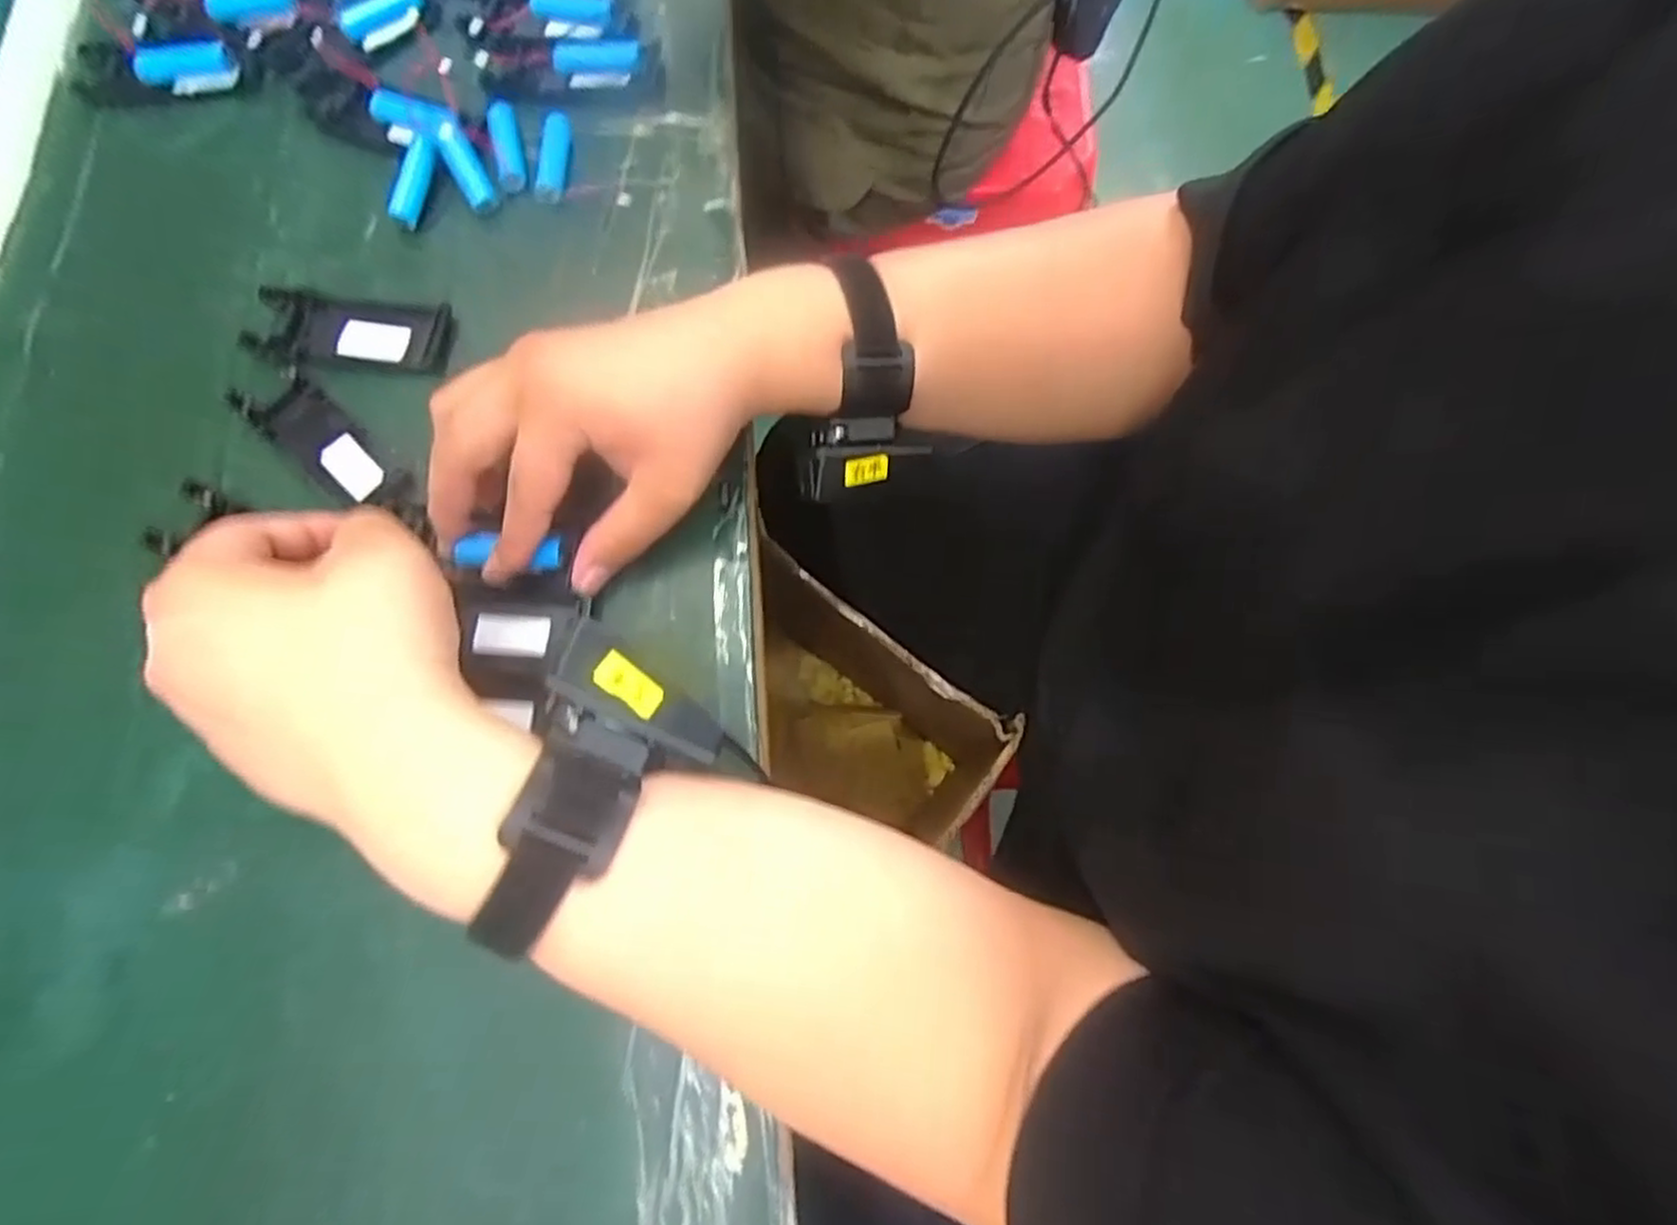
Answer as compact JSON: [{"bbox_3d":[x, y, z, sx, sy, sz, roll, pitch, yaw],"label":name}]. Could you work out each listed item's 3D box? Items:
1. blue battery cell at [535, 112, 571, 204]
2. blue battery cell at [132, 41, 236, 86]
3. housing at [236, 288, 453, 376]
[{"bbox_3d":[-0.161,-0.257,0.425,0.015,0.013,0.052,3,74,1],"label":"blue battery cell"},{"bbox_3d":[-0.383,-0.324,0.438,0.051,0.011,0.017,-15,75,-4],"label":"blue battery cell"},{"bbox_3d":[-0.260,-0.151,0.400,0.102,0.011,0.044,6,74,2],"label":"housing"}]

